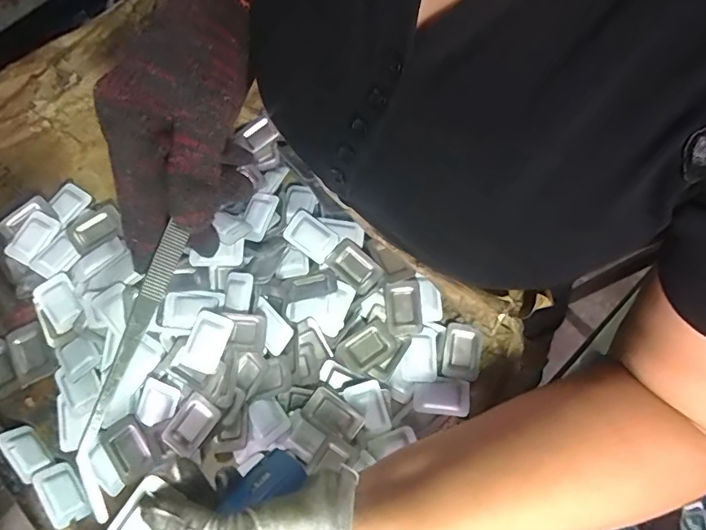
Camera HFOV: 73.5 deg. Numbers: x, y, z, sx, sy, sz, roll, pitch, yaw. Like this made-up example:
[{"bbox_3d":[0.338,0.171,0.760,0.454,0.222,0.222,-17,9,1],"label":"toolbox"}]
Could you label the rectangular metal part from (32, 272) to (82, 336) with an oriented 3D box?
[{"bbox_3d":[-0.216,0.029,0.348,0.027,0.007,0.039,-32,76,-9],"label":"rectangular metal part"}]

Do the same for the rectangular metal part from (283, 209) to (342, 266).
[{"bbox_3d":[-0.032,-0.023,0.363,0.041,0.004,0.027,37,77,10],"label":"rectangular metal part"}]

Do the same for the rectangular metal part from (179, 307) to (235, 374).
[{"bbox_3d":[-0.103,0.054,0.334,0.027,0.009,0.041,20,74,5],"label":"rectangular metal part"}]

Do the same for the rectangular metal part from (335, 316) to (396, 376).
[{"bbox_3d":[0.010,0.059,0.343,0.040,0.006,0.028,-39,78,-11],"label":"rectangular metal part"}]

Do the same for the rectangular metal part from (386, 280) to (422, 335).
[{"bbox_3d":[0.038,0.032,0.353,0.026,0.006,0.041,-1,74,-1],"label":"rectangular metal part"}]

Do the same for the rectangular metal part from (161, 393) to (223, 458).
[{"bbox_3d":[-0.111,0.110,0.324,0.026,0.007,0.038,35,76,9],"label":"rectangular metal part"}]

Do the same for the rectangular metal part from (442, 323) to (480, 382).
[{"bbox_3d":[0.080,0.064,0.349,0.025,0.009,0.039,9,74,2],"label":"rectangular metal part"}]

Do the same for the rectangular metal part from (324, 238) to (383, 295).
[{"bbox_3d":[0.000,0.001,0.358,0.041,0.004,0.026,42,78,11],"label":"rectangular metal part"}]

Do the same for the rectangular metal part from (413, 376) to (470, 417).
[{"bbox_3d":[0.064,0.094,0.341,0.038,0.004,0.026,5,74,1],"label":"rectangular metal part"}]

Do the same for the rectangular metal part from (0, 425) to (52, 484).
[{"bbox_3d":[-0.219,0.126,0.319,0.037,0.024,0.007,44,118,10],"label":"rectangular metal part"}]

